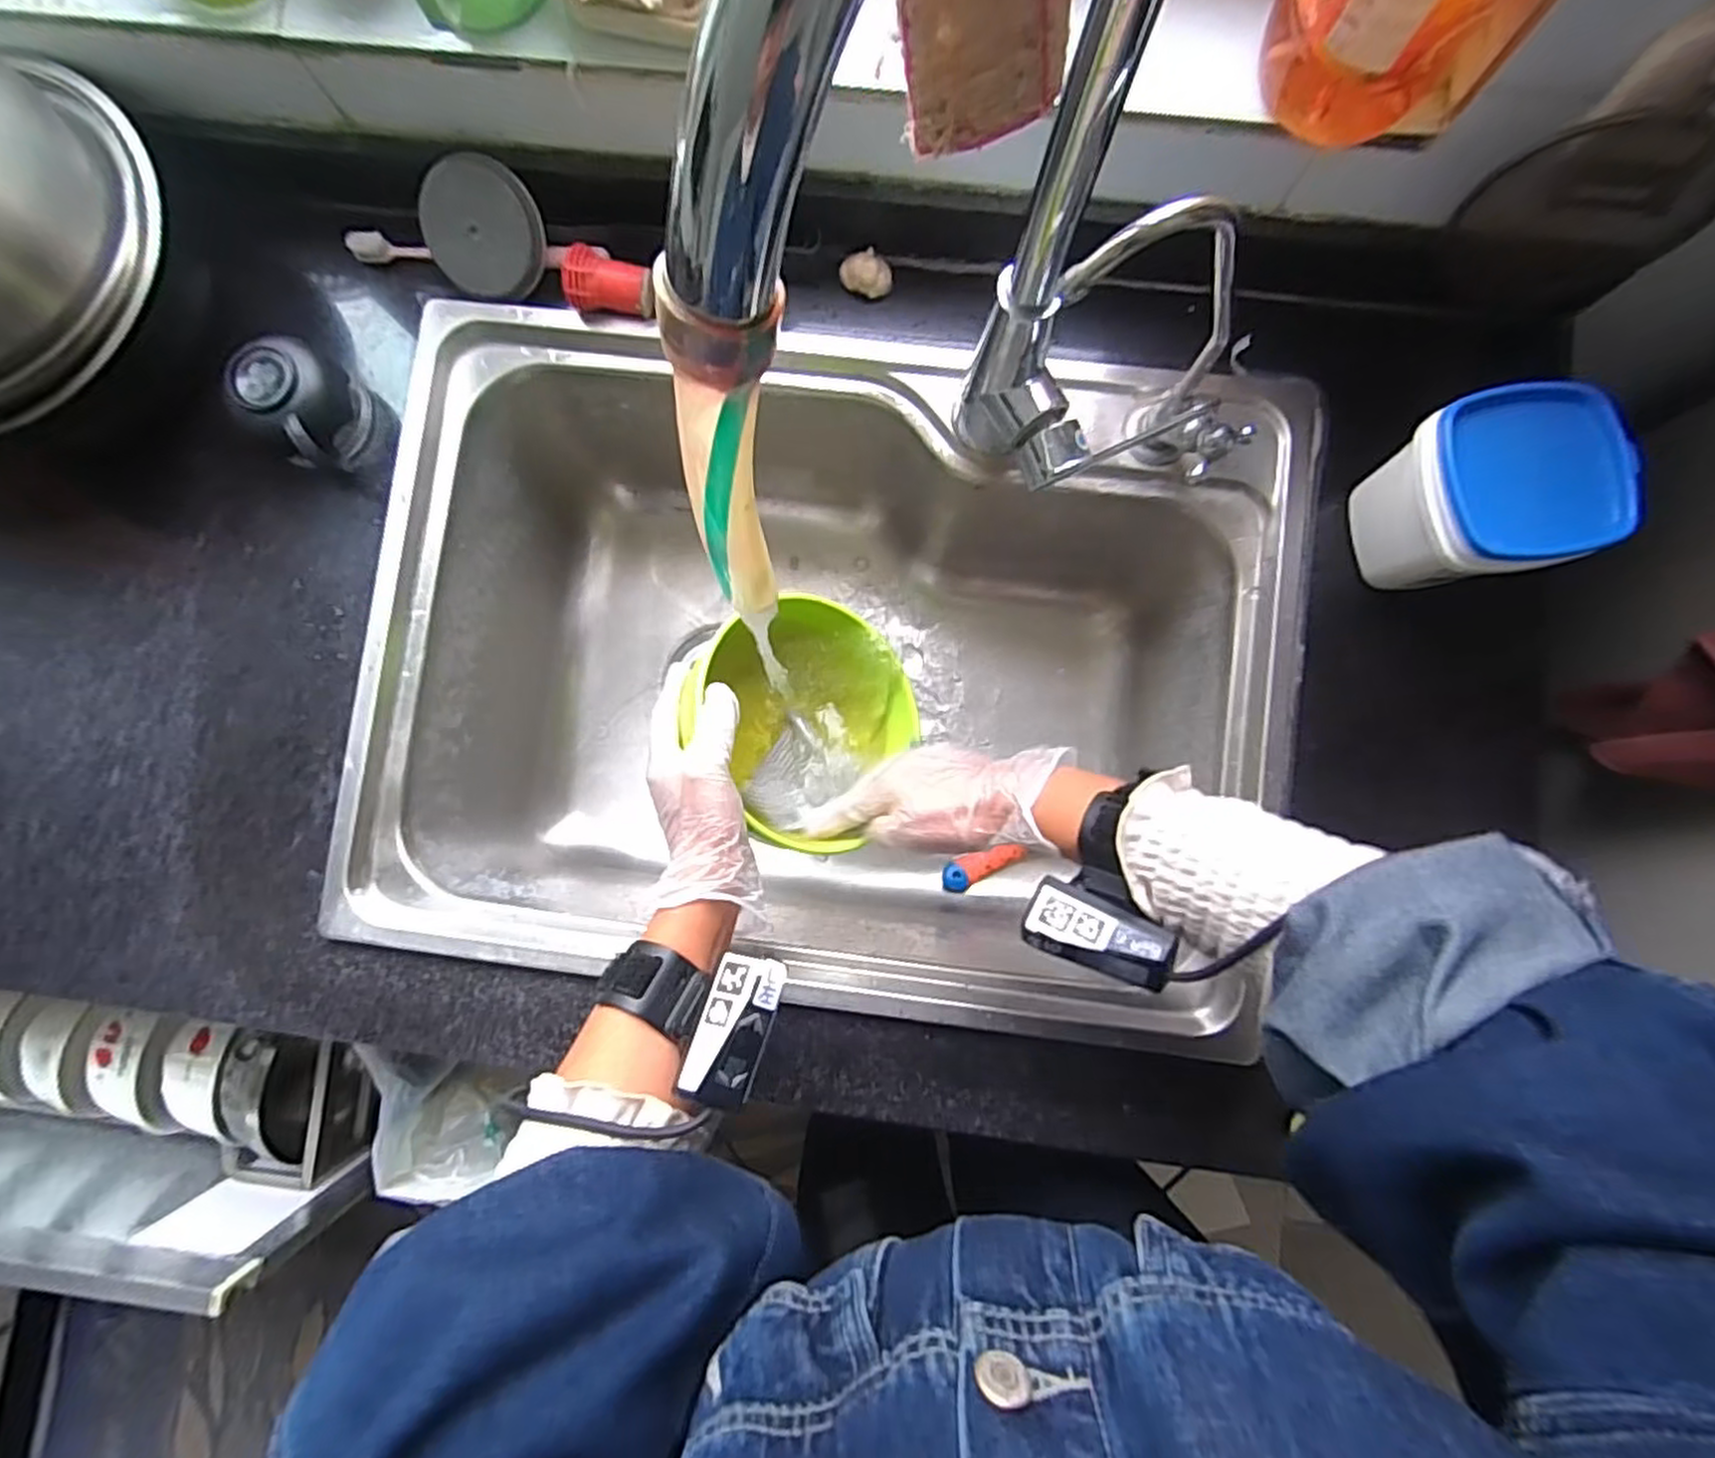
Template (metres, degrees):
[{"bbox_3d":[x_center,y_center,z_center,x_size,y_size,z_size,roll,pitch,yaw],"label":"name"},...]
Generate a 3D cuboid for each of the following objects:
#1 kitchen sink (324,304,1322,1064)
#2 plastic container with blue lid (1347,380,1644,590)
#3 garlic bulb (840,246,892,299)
[{"bbox_3d":[-0.020,-0.028,0.602,0.609,0.239,0.429,6,85,1],"label":"kitchen sink"},{"bbox_3d":[0.360,-0.133,0.440,0.097,0.105,0.097,0,89,4],"label":"plastic container with blue lid"},{"bbox_3d":[0.006,-0.311,0.514,0.034,0.024,0.022,11,85,2],"label":"garlic bulb"}]

